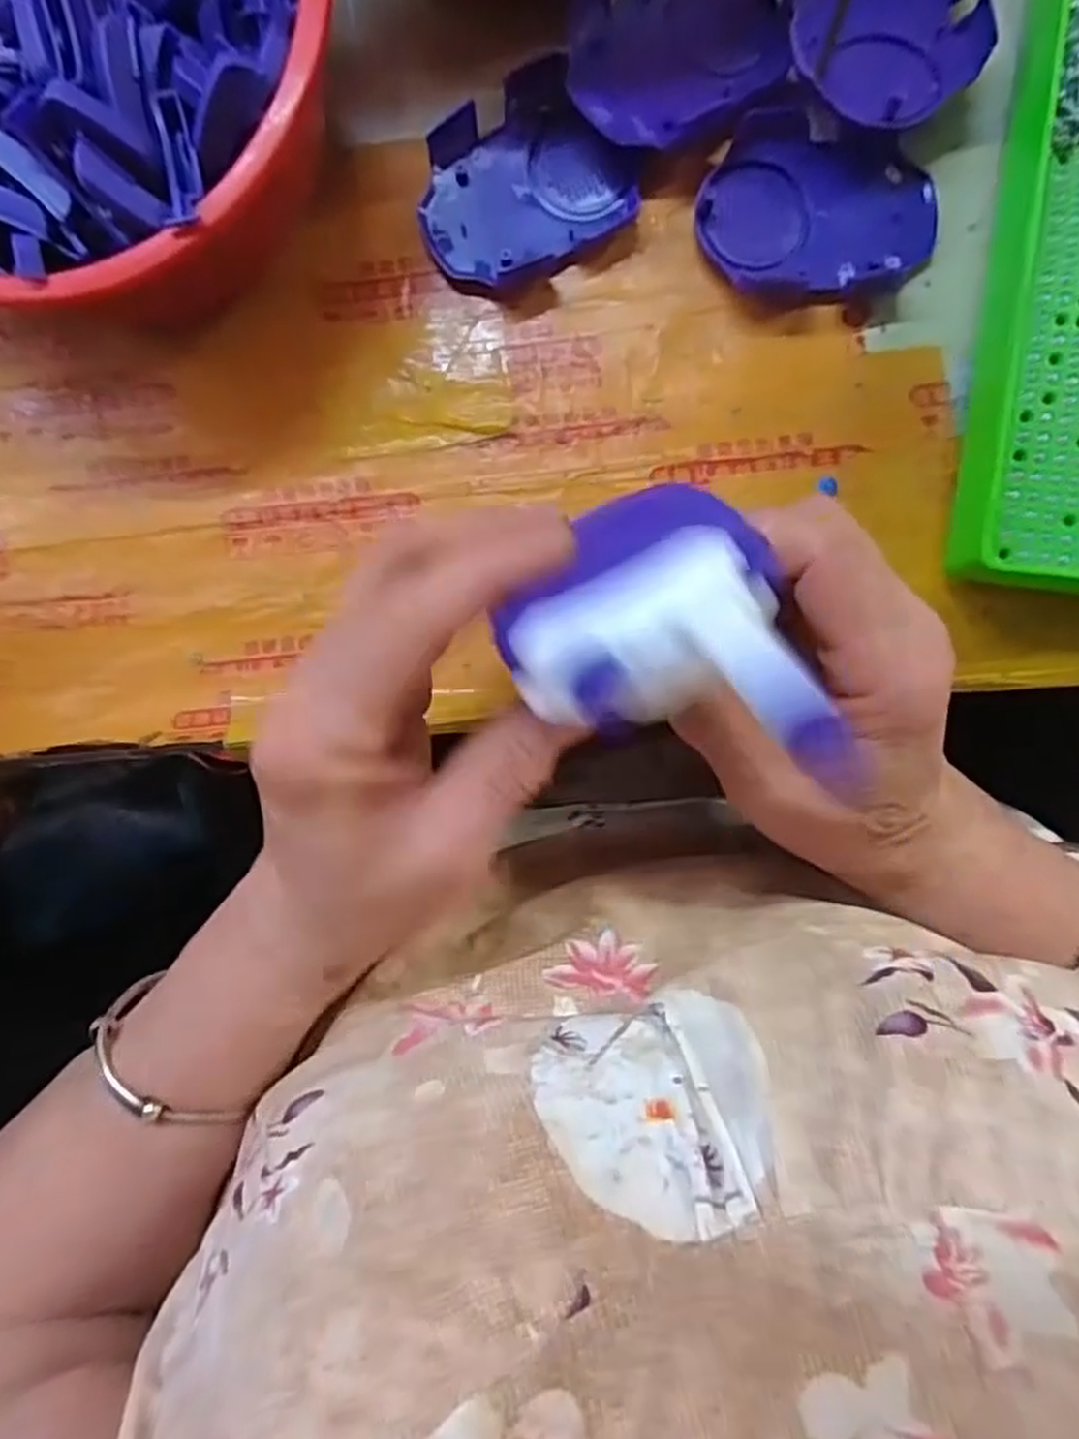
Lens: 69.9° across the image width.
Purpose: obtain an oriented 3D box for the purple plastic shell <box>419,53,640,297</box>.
[{"bbox_3d":[-0.007,-0.203,0.293,0.080,0.015,0.064,-30,88,5],"label":"purple plastic shell"}]

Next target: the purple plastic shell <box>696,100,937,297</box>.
[{"bbox_3d":[0.102,-0.187,0.282,0.083,0.016,0.062,1,91,5],"label":"purple plastic shell"}]

